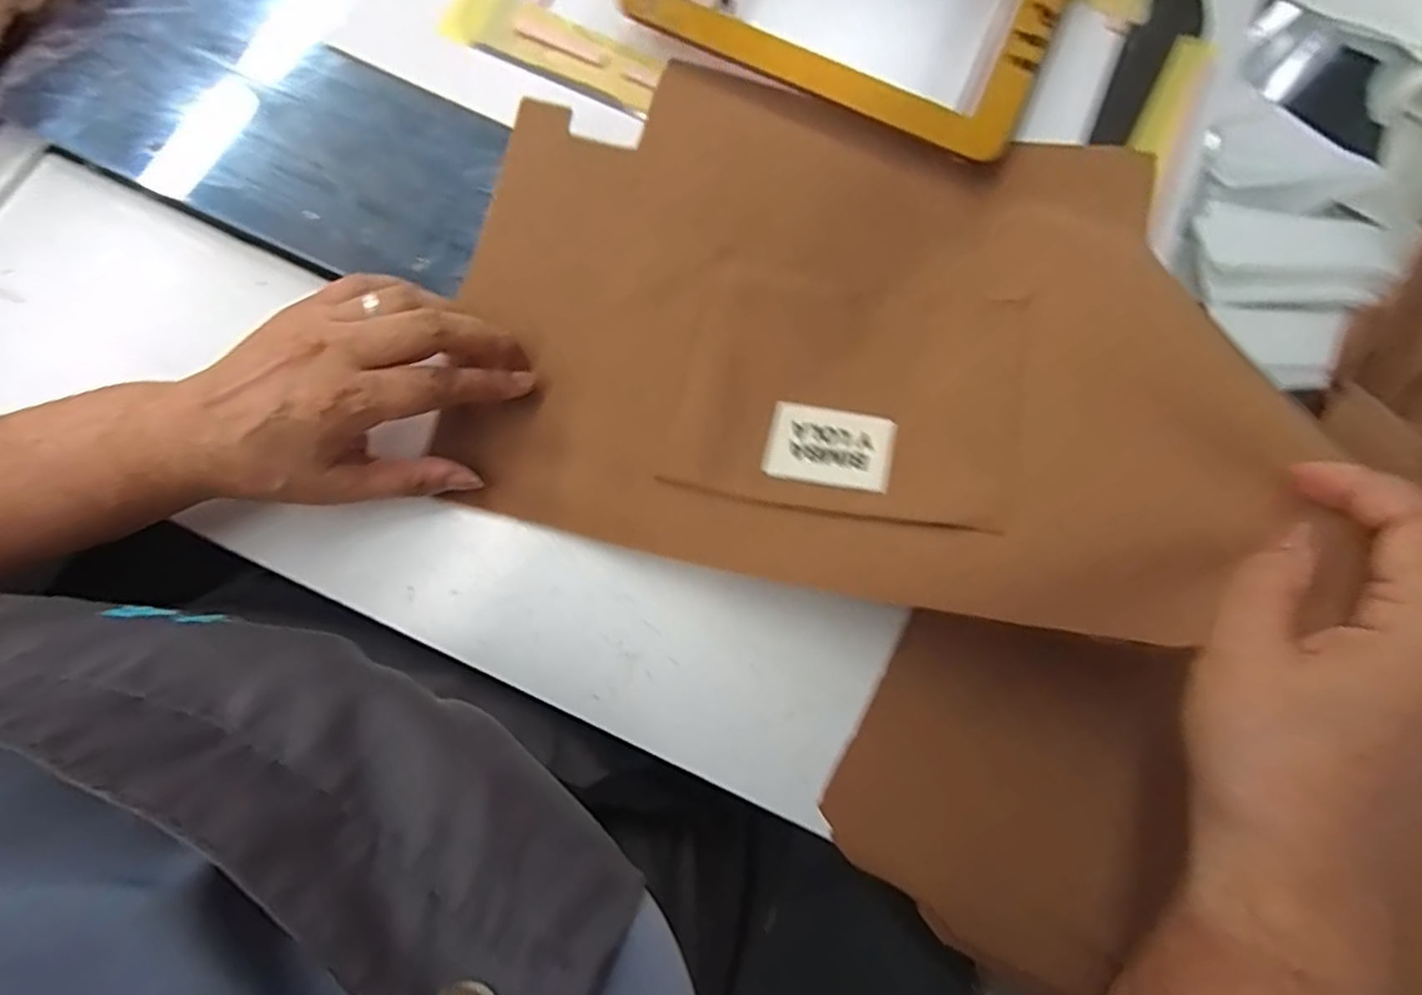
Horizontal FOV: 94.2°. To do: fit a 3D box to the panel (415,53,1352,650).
[{"bbox_3d":[0.058,-0.093,0.322,0.364,0.082,0.266,13,78,1],"label":"panel"}]

